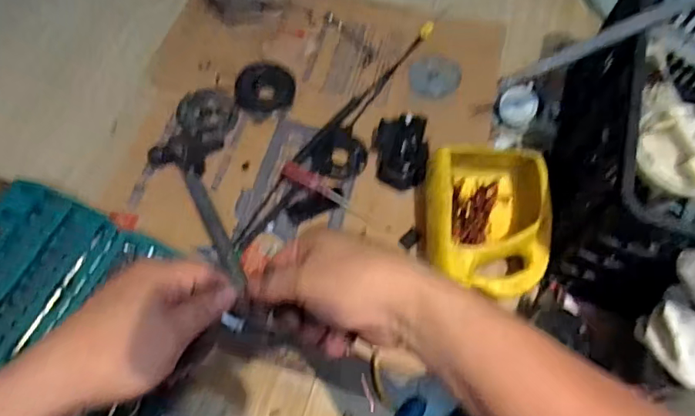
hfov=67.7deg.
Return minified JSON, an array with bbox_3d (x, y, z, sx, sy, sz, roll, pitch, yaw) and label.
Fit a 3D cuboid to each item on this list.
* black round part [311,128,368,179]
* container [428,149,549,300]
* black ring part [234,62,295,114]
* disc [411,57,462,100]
[{"bbox_3d":[-0.011,-0.095,0.900,0.090,0.015,0.103,14,64,3],"label":"black round part"},{"bbox_3d":[0.211,0.023,0.791,0.178,0.099,0.224,1,64,-3],"label":"container"},{"bbox_3d":[-0.149,-0.219,0.942,0.106,0.027,0.094,-17,67,-12],"label":"black ring part"},{"bbox_3d":[0.164,-0.249,0.974,0.092,0.007,0.100,1,64,-3],"label":"disc"}]

